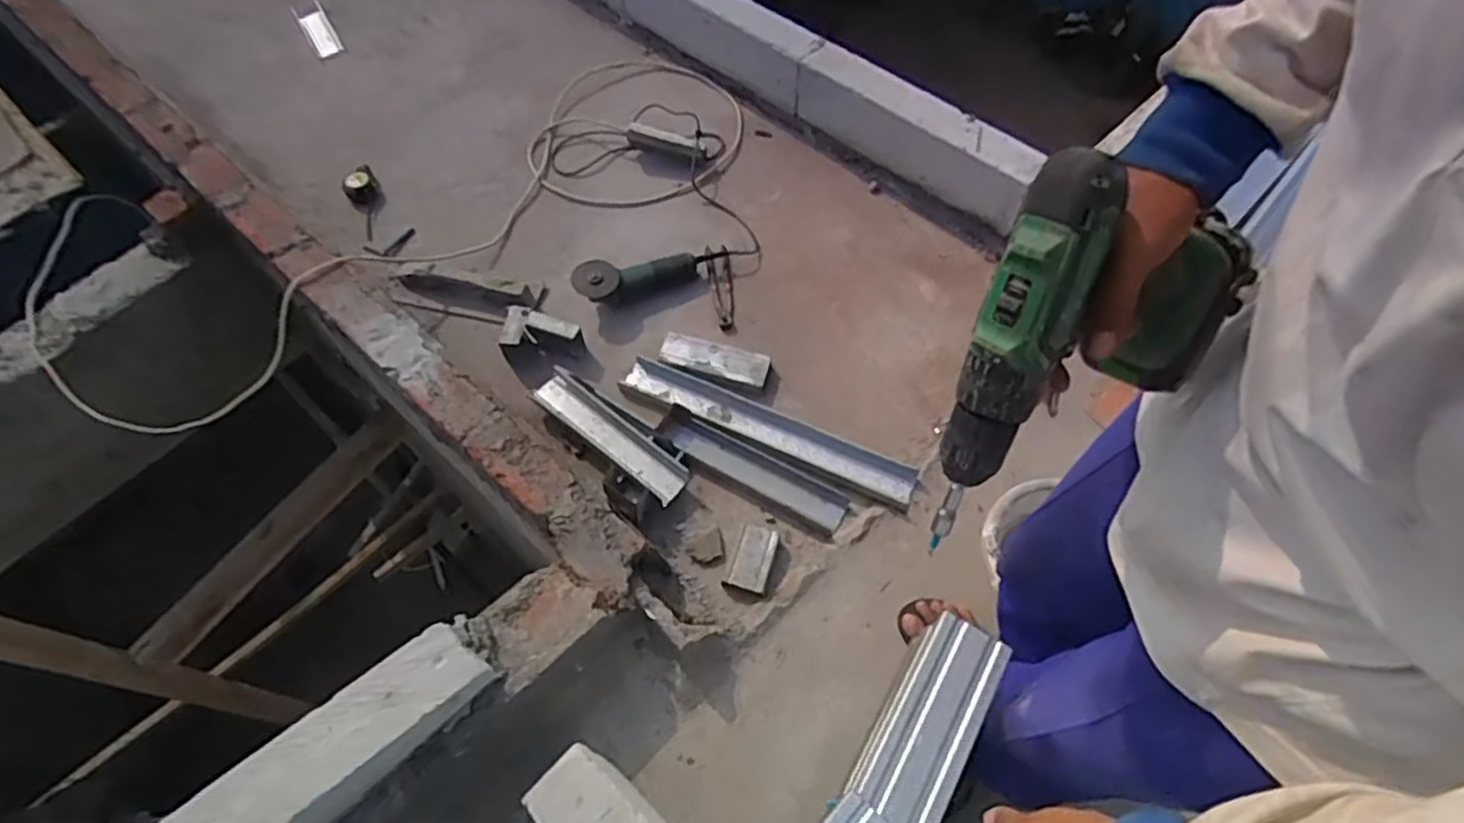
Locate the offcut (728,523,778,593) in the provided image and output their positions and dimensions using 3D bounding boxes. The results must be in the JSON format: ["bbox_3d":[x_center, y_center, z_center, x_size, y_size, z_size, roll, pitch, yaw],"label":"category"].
[{"bbox_3d":[0.037,0.251,1.289,0.063,0.019,0.111,15,61,5],"label":"offcut"}]

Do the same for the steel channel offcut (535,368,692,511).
[{"bbox_3d":[-0.224,0.040,1.415,0.353,0.034,0.083,38,68,20],"label":"steel channel offcut"}]

